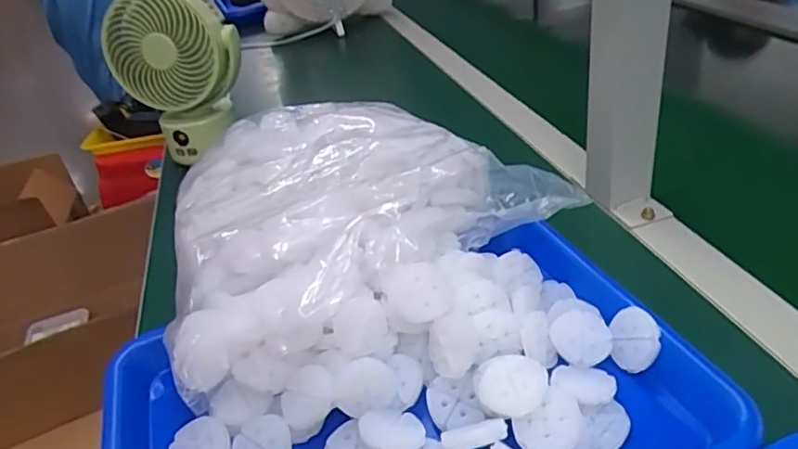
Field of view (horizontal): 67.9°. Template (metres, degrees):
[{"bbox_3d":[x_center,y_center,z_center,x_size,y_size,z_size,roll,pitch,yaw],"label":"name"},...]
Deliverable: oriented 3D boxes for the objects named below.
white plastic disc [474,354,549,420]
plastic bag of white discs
[{"bbox_3d":[0.062,0.088,0.330,0.039,0.008,0.039,-7,34,4],"label":"white plastic disc"},{"bbox_3d":[-0.075,-0.022,0.485,0.244,0.093,0.336,-20,36,-15],"label":"plastic bag of white discs"}]

